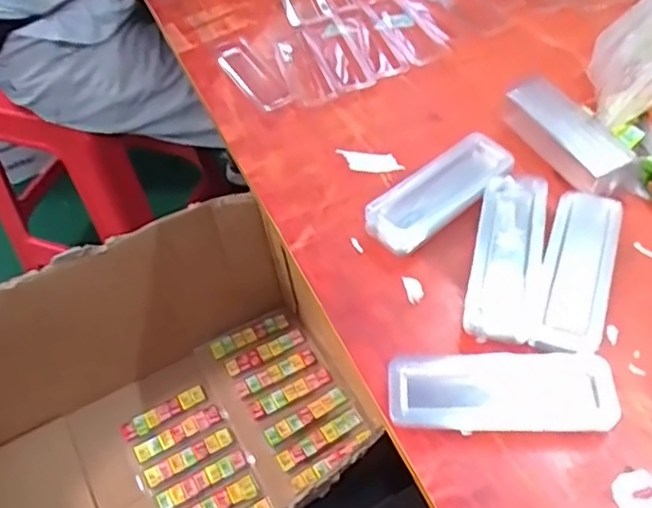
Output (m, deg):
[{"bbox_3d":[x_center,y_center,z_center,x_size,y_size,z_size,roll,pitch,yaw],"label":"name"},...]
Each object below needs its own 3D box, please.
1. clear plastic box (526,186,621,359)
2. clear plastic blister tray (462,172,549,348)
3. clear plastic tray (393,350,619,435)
[{"bbox_3d":[0.187,0.009,0.471,0.043,0.022,0.144,15,54,16],"label":"clear plastic box"},{"bbox_3d":[0.137,-0.002,0.481,0.050,0.026,0.144,9,52,12],"label":"clear plastic blister tray"},{"bbox_3d":[0.112,0.090,0.413,0.140,0.022,0.052,-3,51,3],"label":"clear plastic tray"}]

